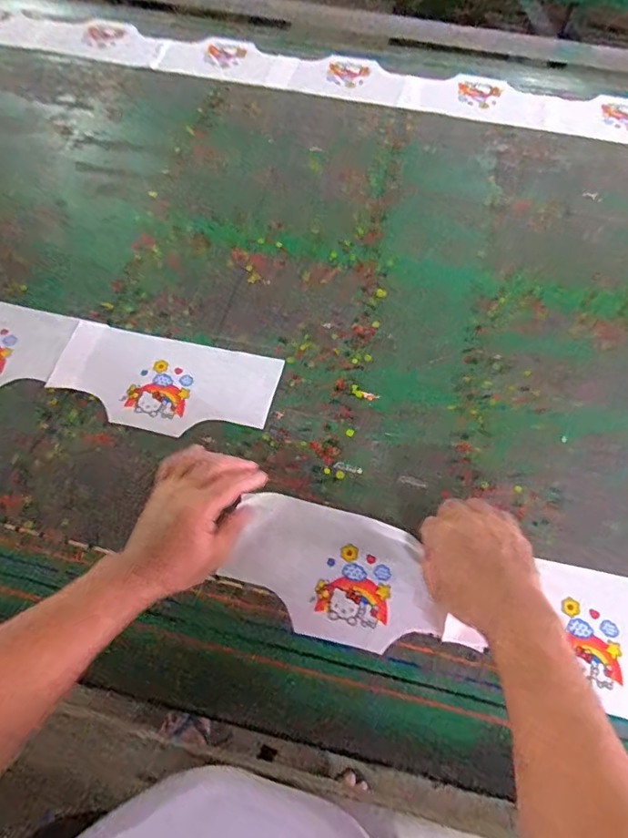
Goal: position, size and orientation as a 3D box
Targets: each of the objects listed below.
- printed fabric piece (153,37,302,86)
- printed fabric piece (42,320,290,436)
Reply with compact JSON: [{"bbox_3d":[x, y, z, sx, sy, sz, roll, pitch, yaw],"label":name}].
[{"bbox_3d":[-0.170,-0.694,1.022,0.264,0.009,0.136,14,64,6],"label":"printed fabric piece"},{"bbox_3d":[-0.193,-0.048,0.678,0.282,0.004,0.134,11,64,4],"label":"printed fabric piece"}]

